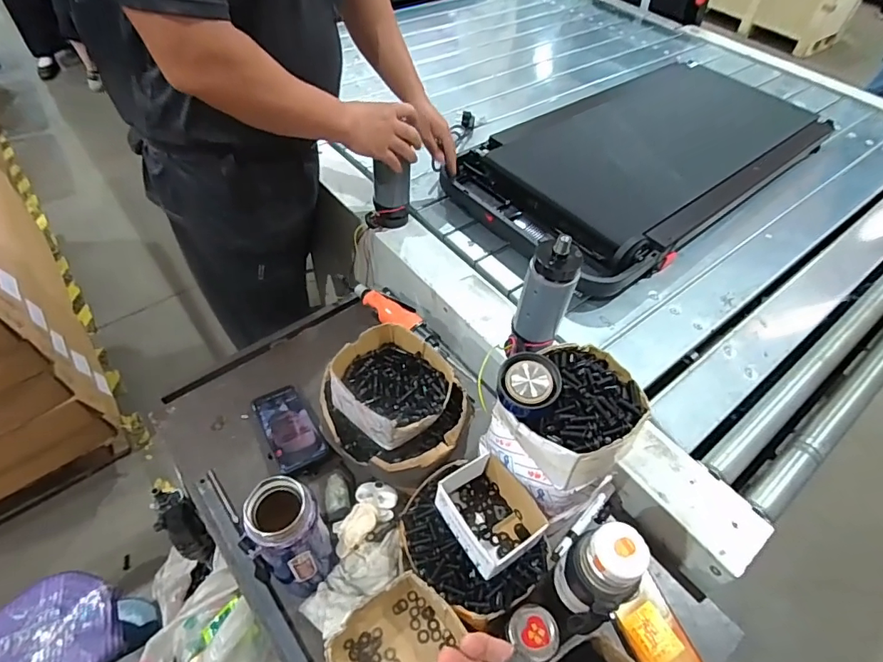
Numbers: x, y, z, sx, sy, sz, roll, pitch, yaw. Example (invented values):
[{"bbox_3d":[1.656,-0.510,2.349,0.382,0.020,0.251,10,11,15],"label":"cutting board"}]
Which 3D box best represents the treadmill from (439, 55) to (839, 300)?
[{"bbox_3d":[0.512,-0.449,1.220,1.038,0.090,0.494,-33,60,-28],"label":"treadmill"}]

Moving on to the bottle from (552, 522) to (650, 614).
[{"bbox_3d":[0.175,0.262,0.535,0.061,0.152,0.070,-18,55,-18],"label":"bottle"}]

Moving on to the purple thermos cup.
[{"bbox_3d":[-0.172,0.248,0.576,0.068,0.210,0.067,2,51,-3],"label":"purple thermos cup"}]

